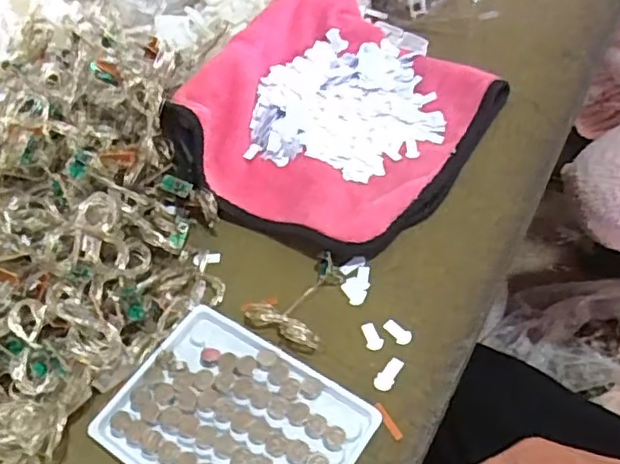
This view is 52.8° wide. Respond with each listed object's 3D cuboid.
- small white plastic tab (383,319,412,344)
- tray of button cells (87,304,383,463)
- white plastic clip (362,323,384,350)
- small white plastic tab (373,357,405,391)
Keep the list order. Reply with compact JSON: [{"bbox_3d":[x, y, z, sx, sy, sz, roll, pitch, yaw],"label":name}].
[{"bbox_3d":[0.050,0.056,0.356,0.009,0.004,0.018,-40,57,-21],"label":"small white plastic tab"},{"bbox_3d":[-0.041,0.099,0.327,0.129,0.007,0.094,25,60,25],"label":"tray of button cells"},{"bbox_3d":[0.036,0.059,0.356,0.010,0.004,0.017,-15,52,-3],"label":"white plastic clip"},{"bbox_3d":[0.043,0.077,0.340,0.010,0.004,0.020,28,61,26],"label":"small white plastic tab"}]

